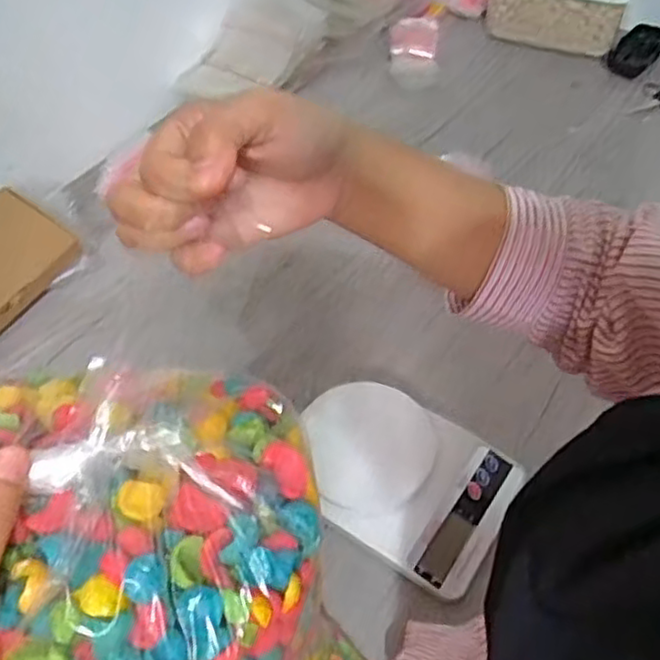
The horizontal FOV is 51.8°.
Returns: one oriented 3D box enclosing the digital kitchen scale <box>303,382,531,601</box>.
[{"bbox_3d":[0.054,0.112,0.543,0.172,0.037,0.126,27,58,21],"label":"digital kitchen scale"}]

